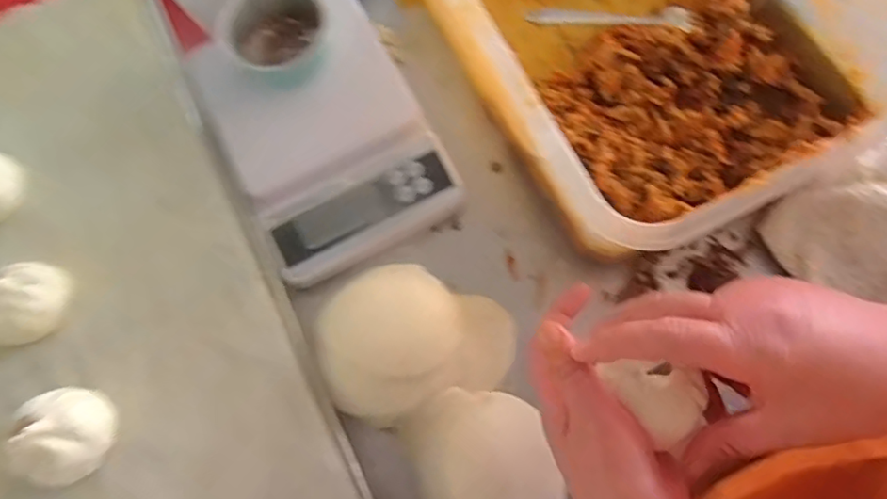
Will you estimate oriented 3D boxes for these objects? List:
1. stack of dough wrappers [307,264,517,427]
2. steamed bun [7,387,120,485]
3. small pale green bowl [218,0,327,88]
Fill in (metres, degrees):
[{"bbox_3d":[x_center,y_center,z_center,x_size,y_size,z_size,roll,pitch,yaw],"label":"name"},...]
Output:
[{"bbox_3d":[-0.020,0.059,0.398,0.138,0.059,0.099,-21,73,-5],"label":"stack of dough wrappers"},{"bbox_3d":[-0.238,0.115,0.353,0.055,0.047,0.058,0,72,1],"label":"steamed bun"},{"bbox_3d":[-0.130,-0.167,0.451,0.082,0.038,0.077,-19,73,-5],"label":"small pale green bowl"}]

